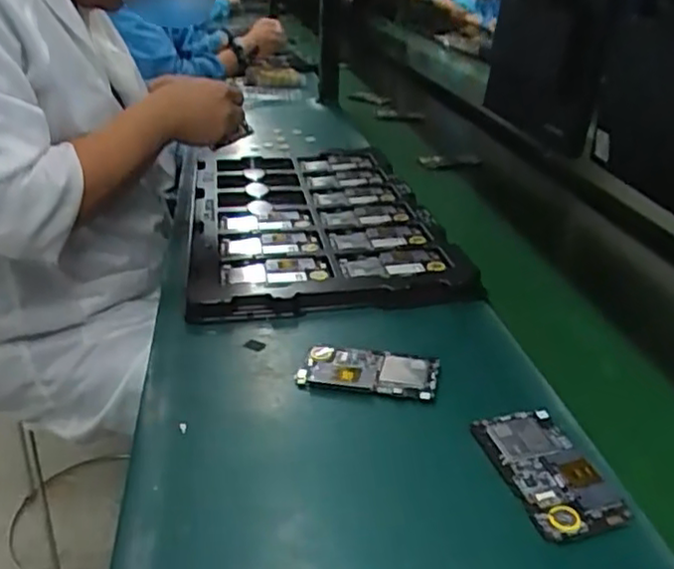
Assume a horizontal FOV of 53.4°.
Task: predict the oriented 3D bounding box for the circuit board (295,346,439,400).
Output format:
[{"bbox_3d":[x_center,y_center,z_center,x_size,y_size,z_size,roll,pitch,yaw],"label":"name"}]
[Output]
[{"bbox_3d":[0.030,0.079,0.616,0.123,0.012,0.058,6,28,8],"label":"circuit board"}]

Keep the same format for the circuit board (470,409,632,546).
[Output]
[{"bbox_3d":[0.156,0.138,0.497,0.066,0.012,0.121,-7,28,-16],"label":"circuit board"}]

